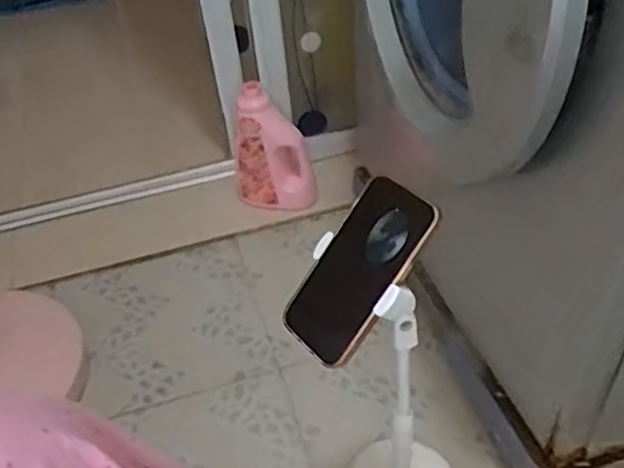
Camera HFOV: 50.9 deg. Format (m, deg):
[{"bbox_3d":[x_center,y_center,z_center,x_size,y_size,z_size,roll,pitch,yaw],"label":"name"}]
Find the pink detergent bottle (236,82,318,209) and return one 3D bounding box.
[{"bbox_3d":[-0.064,-0.128,1.090,0.127,0.244,0.061,-10,40,-4],"label":"pink detergent bottle"}]

